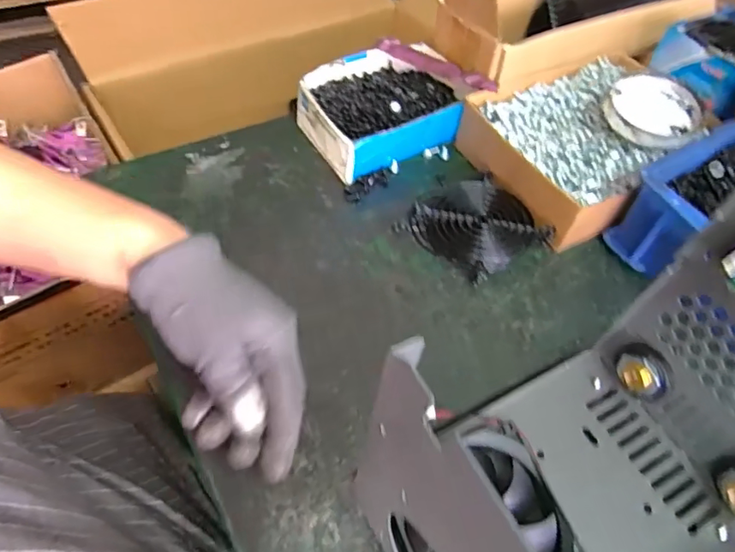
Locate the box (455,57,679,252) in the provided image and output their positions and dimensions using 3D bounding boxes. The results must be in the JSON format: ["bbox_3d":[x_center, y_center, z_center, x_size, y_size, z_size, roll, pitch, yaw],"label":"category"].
[{"bbox_3d":[0.204,-0.121,0.512,0.194,0.058,0.166,-20,57,-19],"label":"box"}]

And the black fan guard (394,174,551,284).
[{"bbox_3d":[0.091,-0.044,0.460,0.093,0.026,0.096,-28,61,-24],"label":"black fan guard"}]

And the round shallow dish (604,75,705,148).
[{"bbox_3d":[0.273,-0.157,0.507,0.080,0.028,0.084,3,53,-4],"label":"round shallow dish"}]

